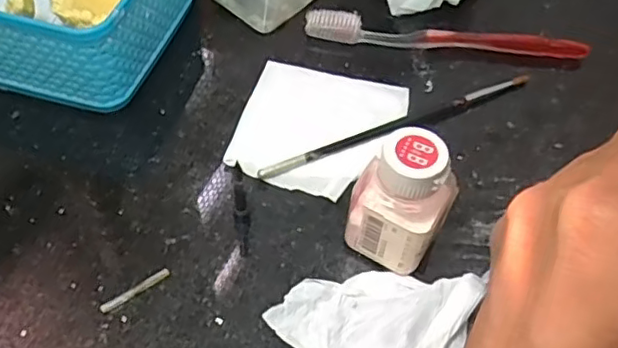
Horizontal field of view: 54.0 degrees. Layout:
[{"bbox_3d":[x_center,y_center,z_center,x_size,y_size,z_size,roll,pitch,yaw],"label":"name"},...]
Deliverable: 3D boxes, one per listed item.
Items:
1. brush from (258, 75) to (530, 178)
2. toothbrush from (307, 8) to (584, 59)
[{"bbox_3d":[0.057,-0.031,0.363,0.187,0.009,0.010,-21,58,-18],"label":"brush"},{"bbox_3d":[0.092,-0.091,0.410,0.188,0.015,0.020,8,53,3],"label":"toothbrush"}]

